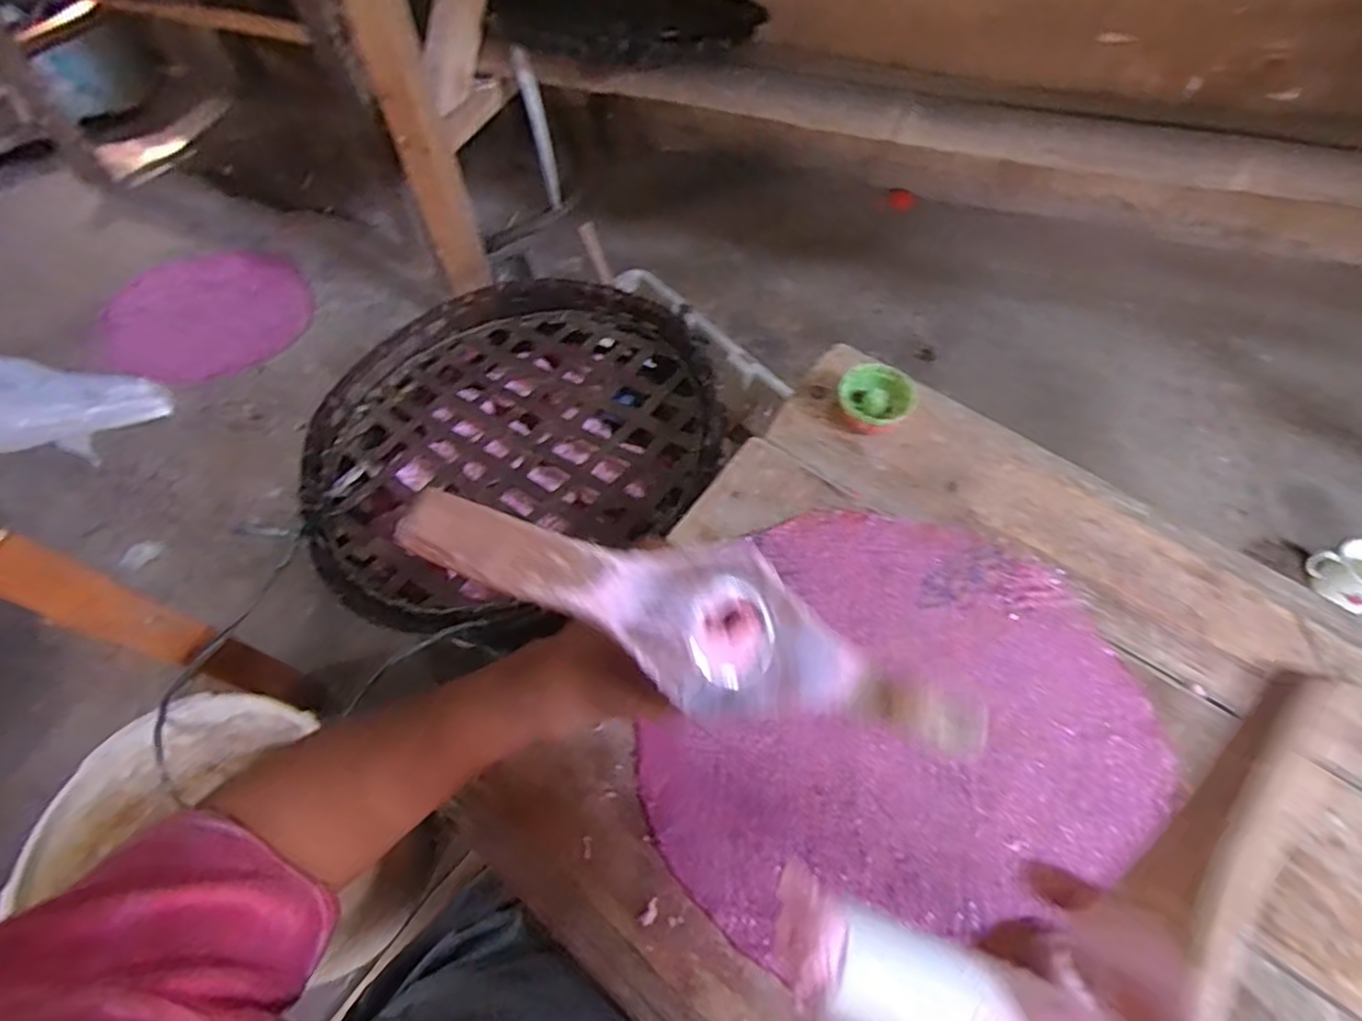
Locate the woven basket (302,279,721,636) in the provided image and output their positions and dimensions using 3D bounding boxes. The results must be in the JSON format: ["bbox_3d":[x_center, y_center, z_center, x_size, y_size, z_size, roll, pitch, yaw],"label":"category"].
[{"bbox_3d":[-0.182,-0.082,0.699,0.420,0.086,0.429,-1,57,1],"label":"woven basket"}]

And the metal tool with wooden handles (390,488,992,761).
[{"bbox_3d":[0.020,0.050,0.280,0.264,0.017,0.063,23,57,-15],"label":"metal tool with wooden handles"}]

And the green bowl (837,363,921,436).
[{"bbox_3d":[0.169,-0.098,0.572,0.063,0.027,0.058,-1,57,1],"label":"green bowl"}]

